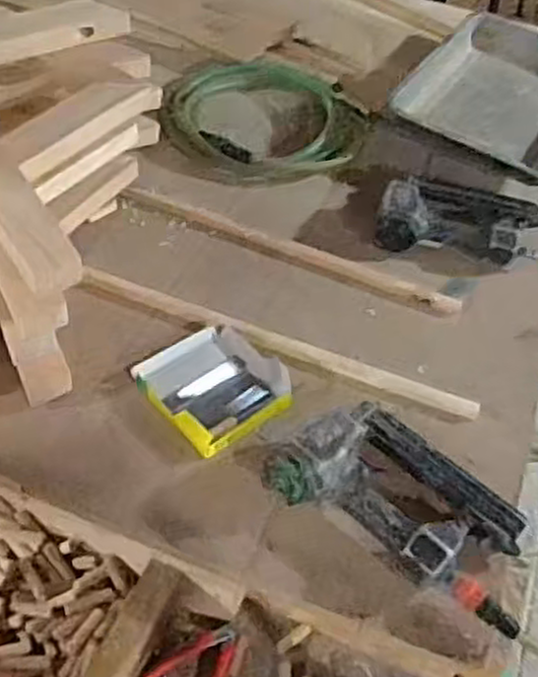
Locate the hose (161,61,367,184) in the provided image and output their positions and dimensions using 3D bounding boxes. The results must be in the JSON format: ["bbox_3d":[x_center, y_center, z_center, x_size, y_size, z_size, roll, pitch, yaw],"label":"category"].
[{"bbox_3d":[-0.011,-0.370,1.288,0.329,0.049,0.281,-1,46,-11],"label":"hose"}]

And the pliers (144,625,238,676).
[{"bbox_3d":[-0.072,0.332,0.788,0.074,0.014,0.097,29,48,18],"label":"pliers"}]

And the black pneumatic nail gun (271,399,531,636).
[{"bbox_3d":[0.146,0.155,0.786,0.270,0.063,0.153,28,48,17],"label":"black pneumatic nail gun"}]

